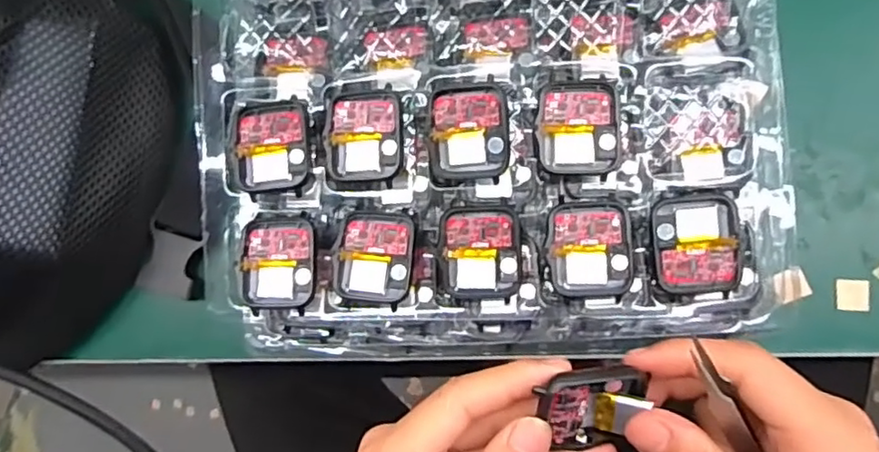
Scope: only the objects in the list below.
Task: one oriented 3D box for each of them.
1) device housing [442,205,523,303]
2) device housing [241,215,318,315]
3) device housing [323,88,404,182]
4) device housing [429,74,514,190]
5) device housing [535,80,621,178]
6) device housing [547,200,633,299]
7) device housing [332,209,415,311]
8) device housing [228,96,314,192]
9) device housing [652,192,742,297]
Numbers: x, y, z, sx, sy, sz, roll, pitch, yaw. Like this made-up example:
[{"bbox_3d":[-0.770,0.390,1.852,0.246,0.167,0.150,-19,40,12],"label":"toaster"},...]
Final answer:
[{"bbox_3d":[0.020,0.012,0.289,0.036,0.007,0.042,-1,85,7],"label":"device housing"},{"bbox_3d":[-0.077,0.018,0.298,0.037,0.006,0.045,-2,85,7],"label":"device housing"},{"bbox_3d":[-0.036,-0.044,0.297,0.038,0.013,0.043,0,85,7],"label":"device housing"},{"bbox_3d":[0.014,-0.043,0.290,0.038,0.011,0.047,3,103,11],"label":"device housing"},{"bbox_3d":[0.065,-0.044,0.289,0.038,0.016,0.042,5,86,8],"label":"device housing"},{"bbox_3d":[0.068,0.011,0.283,0.036,0.007,0.044,-2,85,7],"label":"device housing"},{"bbox_3d":[-0.030,0.015,0.294,0.036,0.007,0.043,7,86,8],"label":"device housing"},{"bbox_3d":[-0.082,-0.040,0.300,0.039,0.009,0.044,-7,84,7],"label":"device housing"},{"bbox_3d":[0.115,0.008,0.278,0.036,0.011,0.045,0,85,7],"label":"device housing"}]

